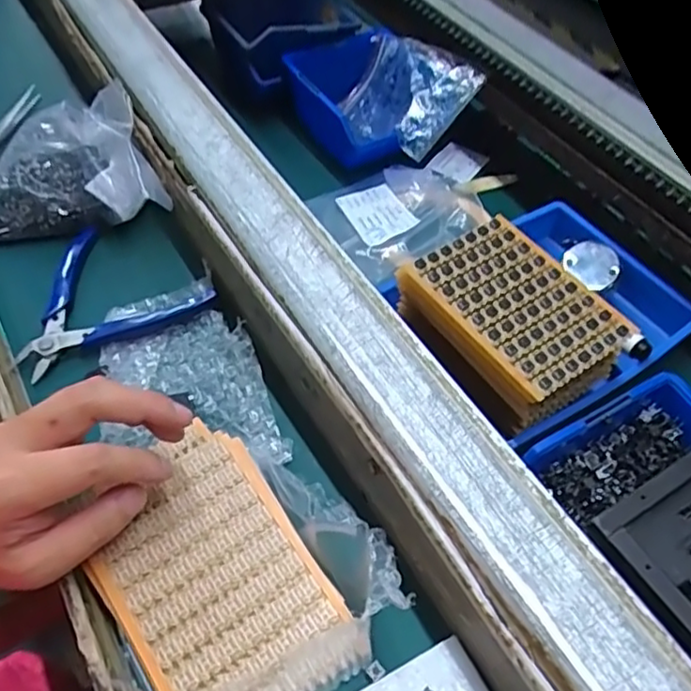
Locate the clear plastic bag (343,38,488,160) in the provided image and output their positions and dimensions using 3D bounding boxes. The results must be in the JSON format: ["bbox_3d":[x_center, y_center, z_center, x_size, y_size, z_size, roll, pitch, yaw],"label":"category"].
[{"bbox_3d":[0.048,-0.229,0.590,0.088,0.067,0.134,-30,61,-22],"label":"clear plastic bag"}]

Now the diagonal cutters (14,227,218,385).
[{"bbox_3d":[-0.155,-0.017,0.409,0.110,0.020,0.103,27,57,15],"label":"diagonal cutters"}]

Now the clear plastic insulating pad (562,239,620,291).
[{"bbox_3d":[0.183,-0.060,0.479,0.037,0.004,0.037,-40,75,-8],"label":"clear plastic insulating pad"}]

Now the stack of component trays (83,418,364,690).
[{"bbox_3d":[-0.062,0.109,0.307,0.088,0.012,0.137,-28,60,-21],"label":"stack of component trays"}]

